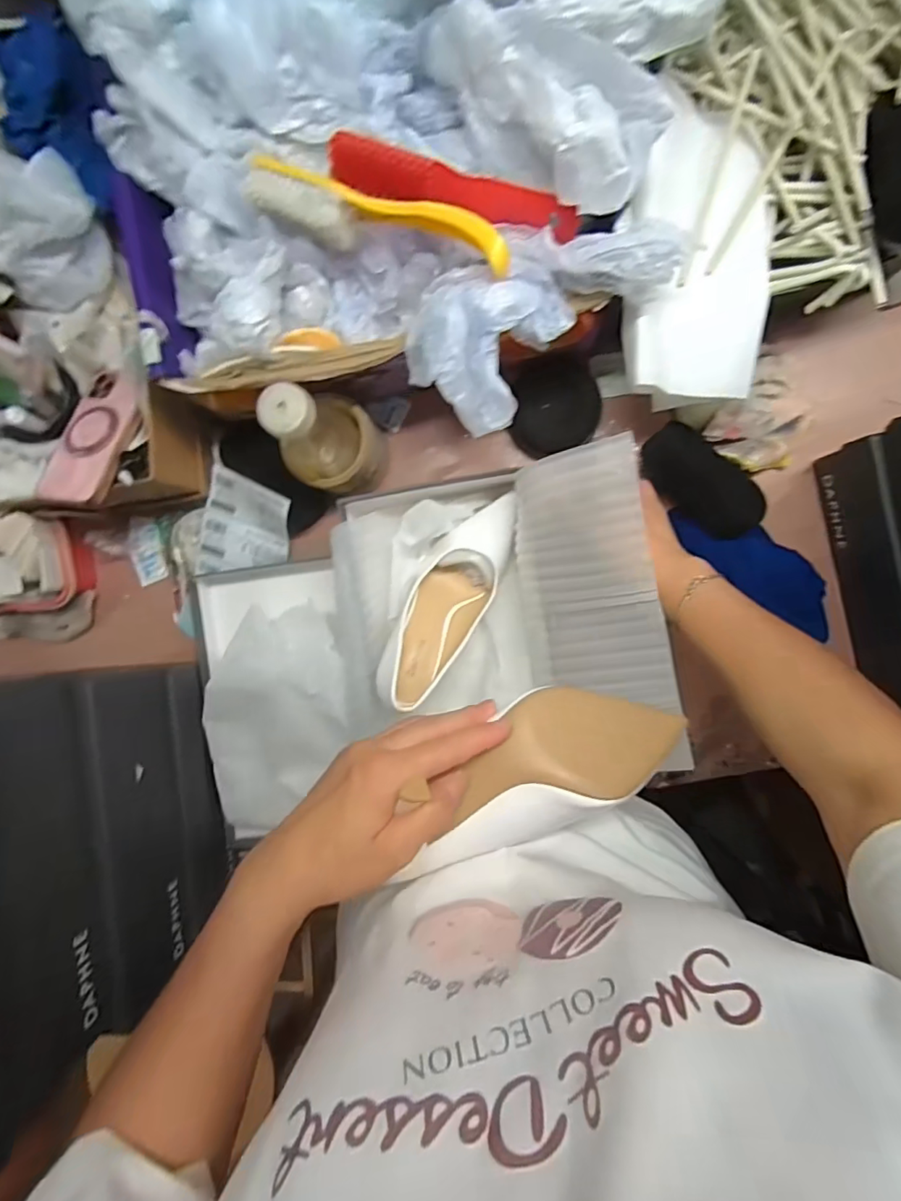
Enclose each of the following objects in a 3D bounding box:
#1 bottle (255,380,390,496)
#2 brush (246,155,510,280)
[{"bbox_3d":[-0.114,-0.146,0.488,0.079,0.176,0.086,41,97,2],"label":"bottle"},{"bbox_3d":[-0.054,-0.283,0.397,0.211,0.056,0.034,21,96,4],"label":"brush"}]

